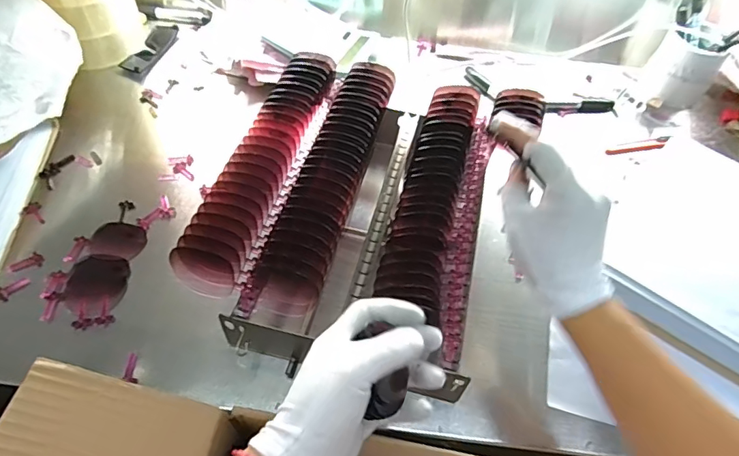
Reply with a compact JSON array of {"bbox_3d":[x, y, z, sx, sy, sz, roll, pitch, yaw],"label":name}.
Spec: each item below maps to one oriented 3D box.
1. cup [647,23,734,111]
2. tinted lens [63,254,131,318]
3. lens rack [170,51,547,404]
[{"bbox_3d":[0.460,-0.232,0.704,0.087,0.091,0.080,3,52,-4],"label":"cup"},{"bbox_3d":[-0.265,0.054,0.472,0.055,0.014,0.076,7,52,-1],"label":"tinted lens"},{"bbox_3d":[-0.004,-0.030,0.467,0.257,0.072,0.324,17,52,7],"label":"lens rack"}]

